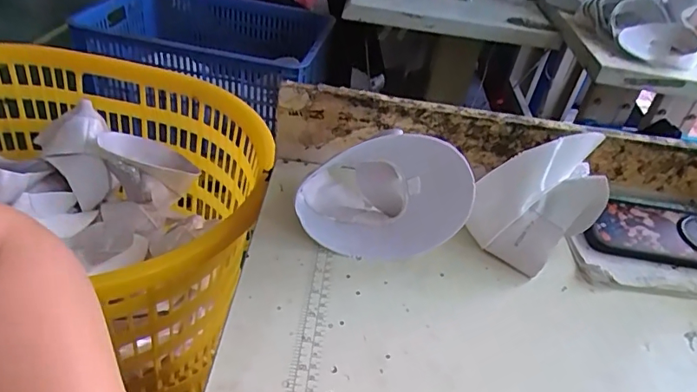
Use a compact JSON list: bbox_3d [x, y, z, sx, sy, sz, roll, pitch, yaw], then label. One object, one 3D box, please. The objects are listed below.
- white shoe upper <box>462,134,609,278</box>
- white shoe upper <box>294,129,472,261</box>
[{"bbox_3d":[0.187,0.006,0.499,0.119,0.113,0.080,-19,45,-33],"label":"white shoe upper"},{"bbox_3d":[0.034,-0.018,0.497,0.158,0.115,0.108,8,37,-2],"label":"white shoe upper"}]

